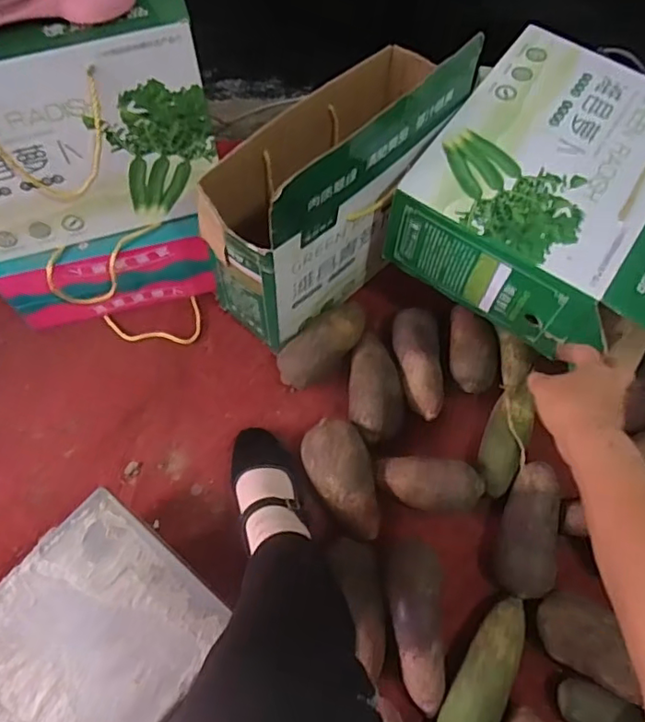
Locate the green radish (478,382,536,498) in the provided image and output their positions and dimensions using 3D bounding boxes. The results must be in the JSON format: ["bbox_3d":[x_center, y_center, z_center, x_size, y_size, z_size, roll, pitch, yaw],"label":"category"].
[{"bbox_3d":[0.245,0.102,0.758,0.051,0.042,0.145,16,65,8],"label":"green radish"}]

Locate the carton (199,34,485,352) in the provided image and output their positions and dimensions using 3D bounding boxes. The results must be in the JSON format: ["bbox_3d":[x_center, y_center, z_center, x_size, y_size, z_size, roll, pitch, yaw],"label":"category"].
[{"bbox_3d":[0.021,-0.240,0.767,0.160,0.321,0.375,39,70,17],"label":"carton"}]

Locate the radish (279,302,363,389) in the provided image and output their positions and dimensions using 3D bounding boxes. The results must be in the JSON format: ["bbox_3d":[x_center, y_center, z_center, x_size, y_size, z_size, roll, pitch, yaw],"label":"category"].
[{"bbox_3d":[0.002,-0.022,0.834,0.150,0.074,0.069,-41,70,-18],"label":"radish"}]

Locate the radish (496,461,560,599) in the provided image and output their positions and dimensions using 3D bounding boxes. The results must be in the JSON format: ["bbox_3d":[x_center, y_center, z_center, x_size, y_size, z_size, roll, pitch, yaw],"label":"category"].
[{"bbox_3d":[0.252,0.204,0.708,0.066,0.063,0.162,8,64,4],"label":"radish"}]

